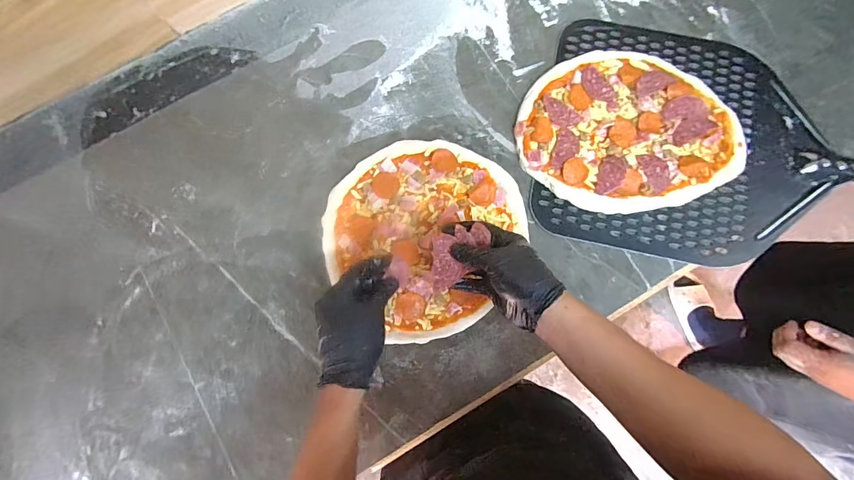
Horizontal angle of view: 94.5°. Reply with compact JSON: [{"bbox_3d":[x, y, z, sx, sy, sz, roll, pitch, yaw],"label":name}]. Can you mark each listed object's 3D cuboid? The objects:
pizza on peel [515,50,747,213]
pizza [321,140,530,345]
[{"bbox_3d":[0.288,-0.162,0.575,0.303,0.019,0.234,-6,79,0],"label":"pizza on peel"},{"bbox_3d":[-0.012,-0.017,0.556,0.257,0.012,0.269,0,79,1],"label":"pizza"}]

